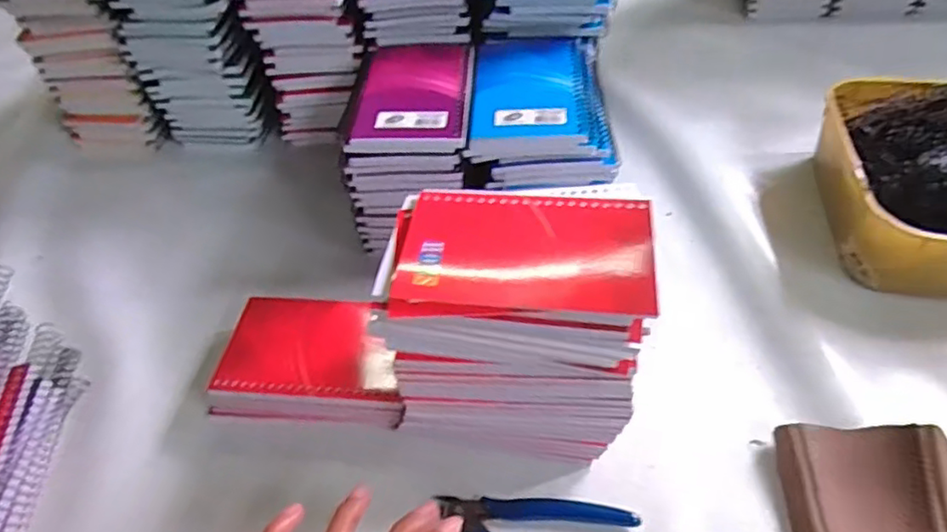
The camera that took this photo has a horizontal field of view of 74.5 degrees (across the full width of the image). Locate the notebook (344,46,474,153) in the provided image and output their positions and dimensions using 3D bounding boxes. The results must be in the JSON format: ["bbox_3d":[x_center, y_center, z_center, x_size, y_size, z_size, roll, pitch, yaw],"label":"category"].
[{"bbox_3d":[-0.046,-0.139,0.480,0.085,0.011,0.130,0,47,3],"label":"notebook"}]

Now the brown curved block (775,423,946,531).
[{"bbox_3d":[0.221,0.134,0.345,0.082,0.029,0.088,3,47,9],"label":"brown curved block"}]

